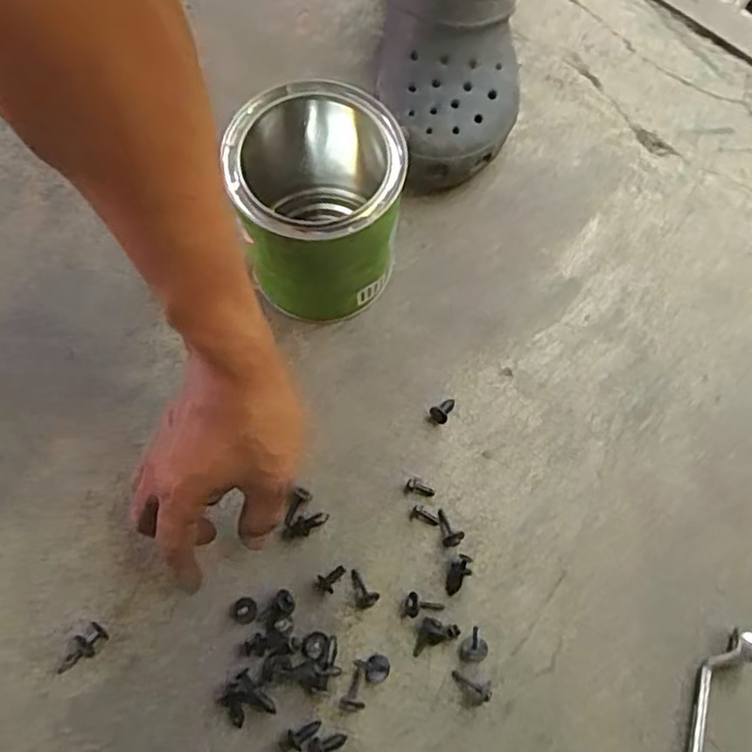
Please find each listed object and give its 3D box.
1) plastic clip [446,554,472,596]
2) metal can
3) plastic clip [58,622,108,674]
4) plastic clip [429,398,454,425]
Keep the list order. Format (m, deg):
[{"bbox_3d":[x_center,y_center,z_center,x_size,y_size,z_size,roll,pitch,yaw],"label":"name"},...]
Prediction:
[{"bbox_3d":[0.055,0.134,0.429,0.013,0.006,0.028,27,87,7],"label":"plastic clip"},{"bbox_3d":[-0.035,-0.113,0.436,0.100,0.135,0.112,7,74,-1],"label":"metal can"},{"bbox_3d":[-0.189,0.176,0.409,0.035,0.012,0.016,-38,77,-14],"label":"plastic clip"},{"bbox_3d":[0.049,0.024,0.462,0.014,0.011,0.021,42,74,11],"label":"plastic clip"}]

